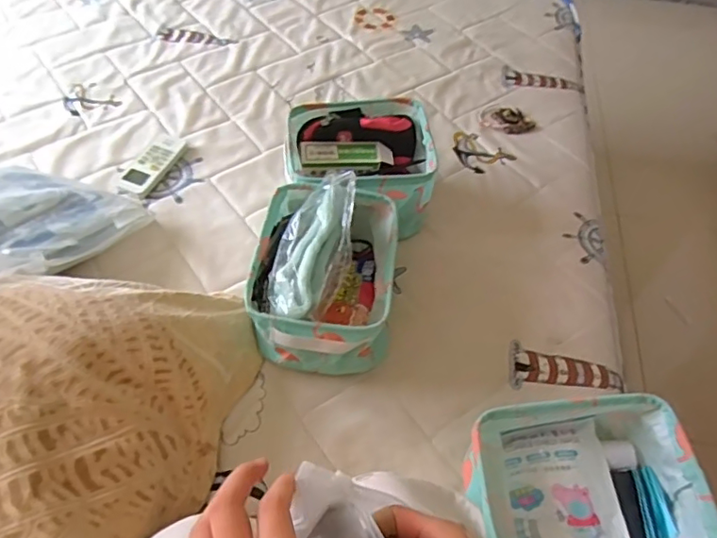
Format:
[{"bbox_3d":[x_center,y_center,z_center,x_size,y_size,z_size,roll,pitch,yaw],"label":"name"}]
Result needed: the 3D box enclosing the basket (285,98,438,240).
[{"bbox_3d":[0.002,-0.144,0.829,0.204,0.117,0.182,-9,55,-8],"label":"basket"}]

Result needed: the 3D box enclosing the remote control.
[{"bbox_3d":[-0.331,-0.171,0.898,0.060,0.016,0.130,18,55,11],"label":"remote control"}]

